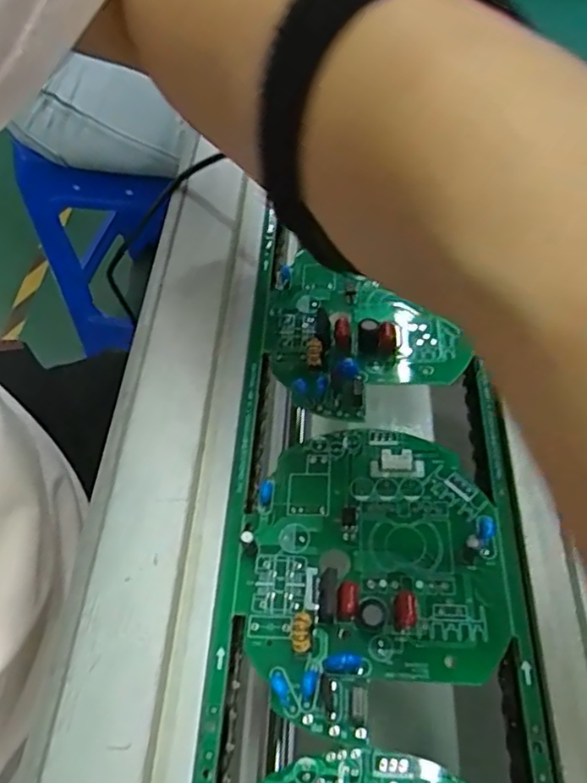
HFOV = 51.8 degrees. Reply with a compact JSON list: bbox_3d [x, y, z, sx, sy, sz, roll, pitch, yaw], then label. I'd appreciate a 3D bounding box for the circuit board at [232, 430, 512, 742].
[{"bbox_3d":[0.024,0.053,0.192,0.081,0.009,0.092,0,57,5],"label":"circuit board"}]

